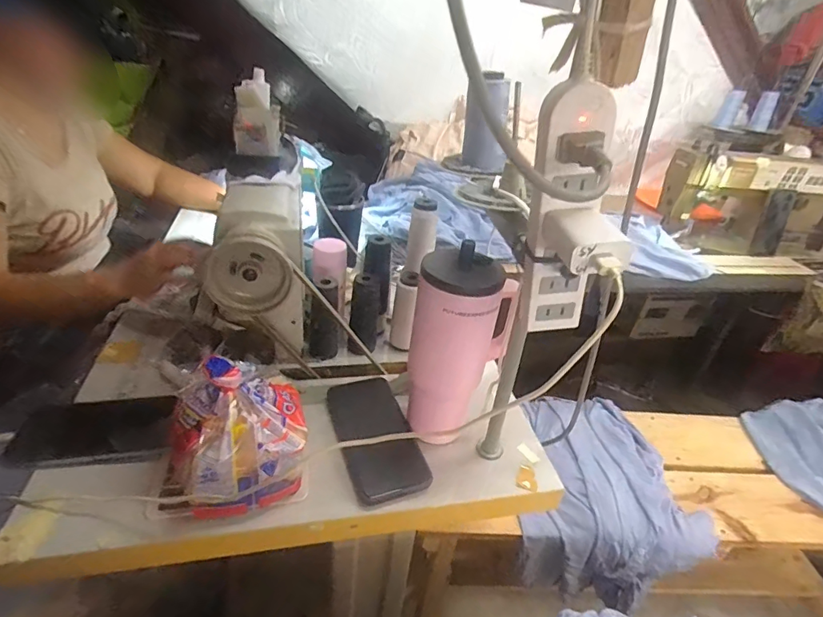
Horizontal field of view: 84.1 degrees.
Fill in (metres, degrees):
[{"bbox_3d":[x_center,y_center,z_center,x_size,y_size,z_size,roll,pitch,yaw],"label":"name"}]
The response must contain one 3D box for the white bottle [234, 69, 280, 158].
[{"bbox_3d":[-0.201,-0.258,0.592,0.052,0.042,0.128,-2,71,-15],"label":"white bottle"}]

